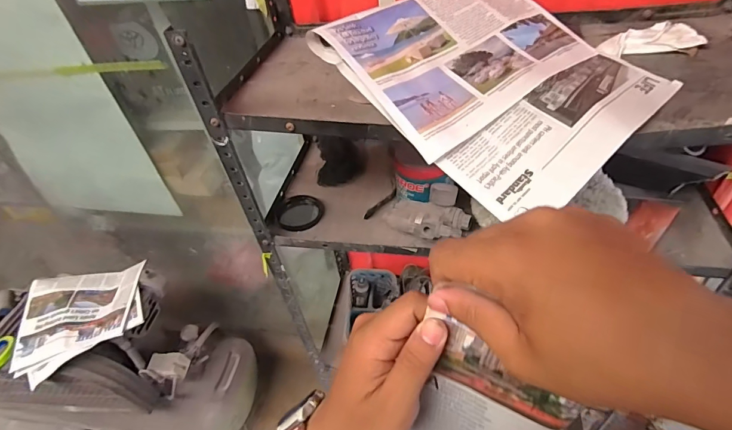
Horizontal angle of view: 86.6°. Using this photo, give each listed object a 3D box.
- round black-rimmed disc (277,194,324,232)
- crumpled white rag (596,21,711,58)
[{"bbox_3d":[-0.122,-0.007,0.712,0.079,0.013,0.082,-4,42,4],"label":"round black-rimmed disc"},{"bbox_3d":[0.393,-0.251,0.552,0.118,0.019,0.077,1,43,9],"label":"crumpled white rag"}]

